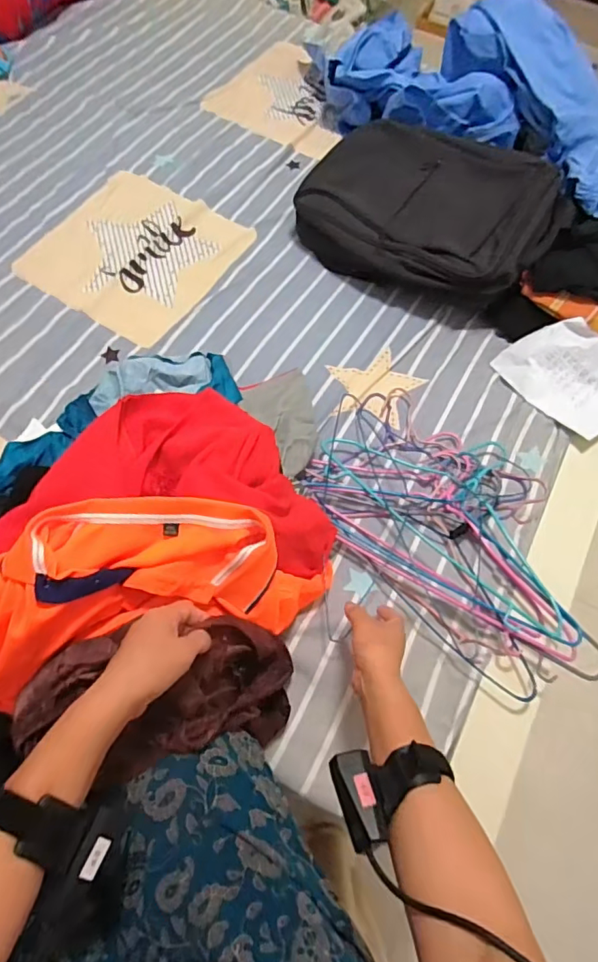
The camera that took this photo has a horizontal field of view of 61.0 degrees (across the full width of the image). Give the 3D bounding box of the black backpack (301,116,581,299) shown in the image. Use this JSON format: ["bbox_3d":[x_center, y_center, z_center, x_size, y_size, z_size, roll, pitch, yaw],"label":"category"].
[{"bbox_3d":[0.231,-0.479,0.923,0.435,0.162,0.273,34,68,11],"label":"black backpack"}]

